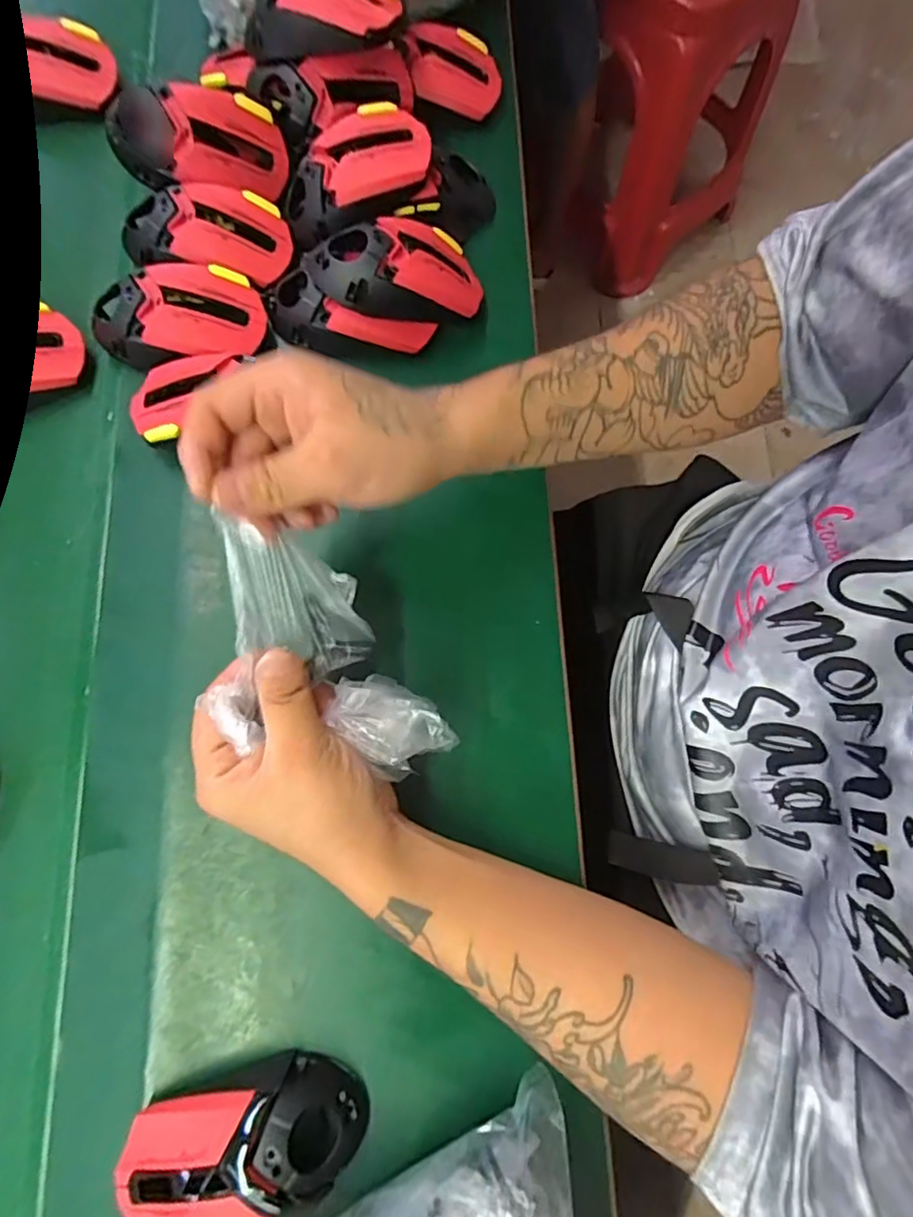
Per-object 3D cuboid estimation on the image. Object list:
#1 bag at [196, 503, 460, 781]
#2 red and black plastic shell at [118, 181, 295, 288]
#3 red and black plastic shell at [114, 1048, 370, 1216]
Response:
[{"bbox_3d":[-0.062,0.026,0.307,0.128,0.062,0.100,13,77,4],"label":"bag"},{"bbox_3d":[-0.179,-0.264,0.417,0.114,0.033,0.060,-1,77,0],"label":"red and black plastic shell"},{"bbox_3d":[-0.110,0.279,0.302,0.121,0.037,0.068,-19,77,-4],"label":"red and black plastic shell"}]

